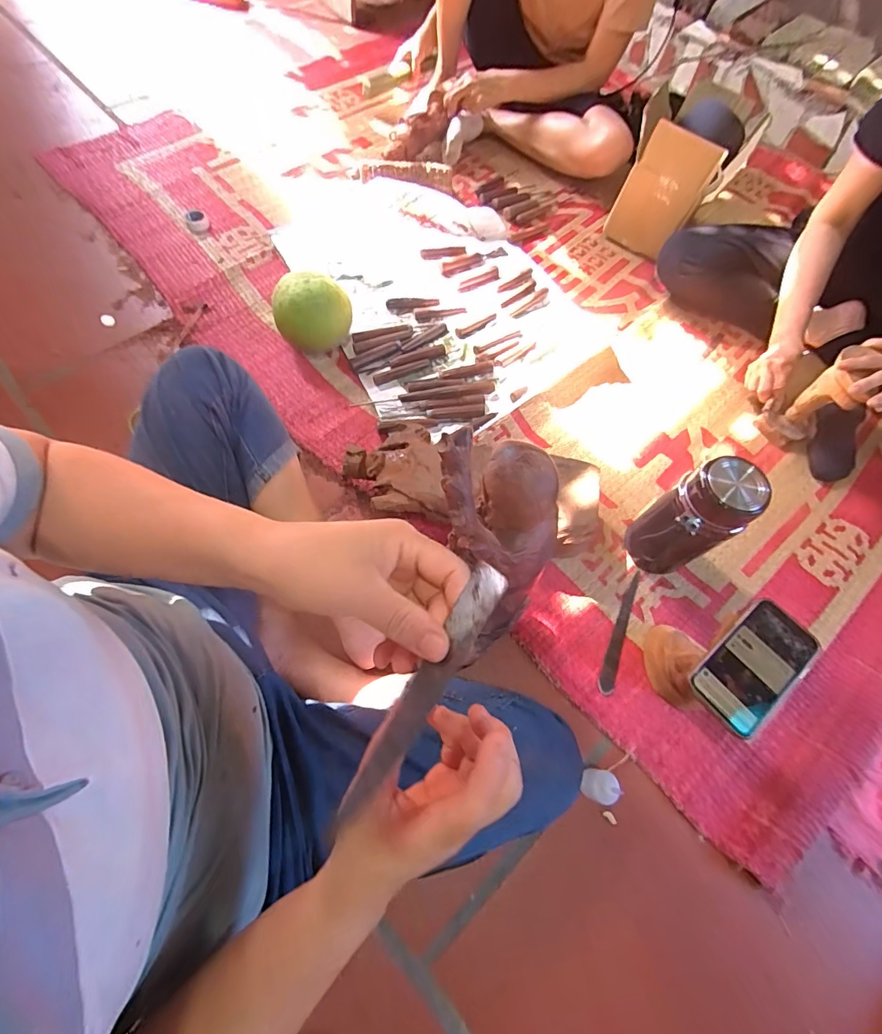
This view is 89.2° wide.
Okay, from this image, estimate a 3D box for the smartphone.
[{"bbox_3d":[0.338,0.155,0.477,0.154,0.016,0.074,-34,73,-18],"label":"smartphone"}]

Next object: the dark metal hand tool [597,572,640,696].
[{"bbox_3d":[0.266,0.167,0.668,0.023,0.004,0.194,24,66,4],"label":"dark metal hand tool"}]

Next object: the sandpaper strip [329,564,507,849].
[{"bbox_3d":[-0.015,0.101,0.234,0.018,0.011,0.168,32,95,10],"label":"sandpaper strip"}]

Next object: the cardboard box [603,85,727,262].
[{"bbox_3d":[0.483,-0.736,0.961,0.174,0.237,0.167,24,68,7],"label":"cardboard box"}]

